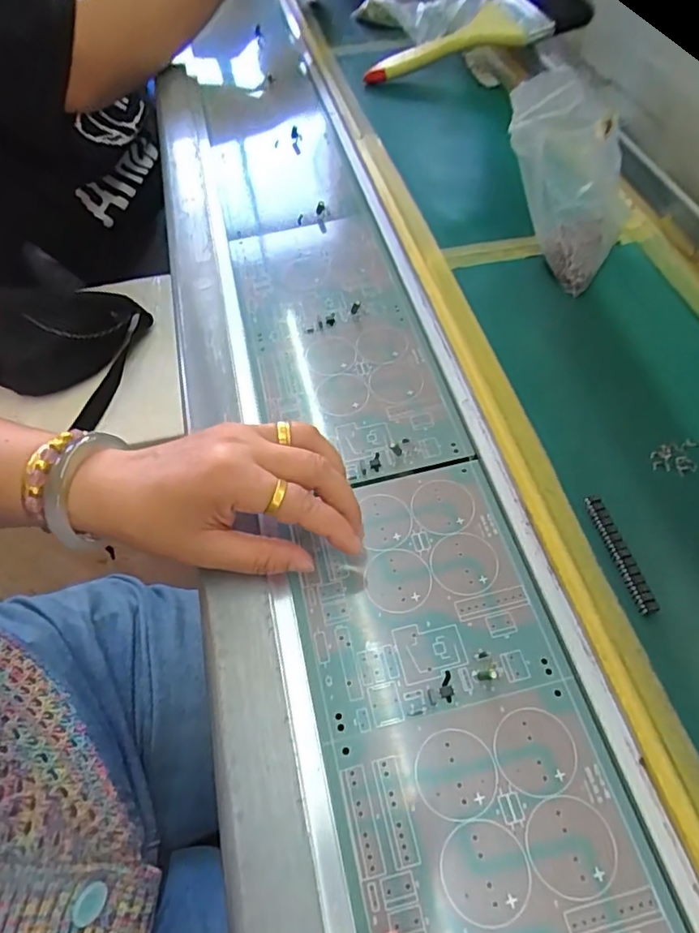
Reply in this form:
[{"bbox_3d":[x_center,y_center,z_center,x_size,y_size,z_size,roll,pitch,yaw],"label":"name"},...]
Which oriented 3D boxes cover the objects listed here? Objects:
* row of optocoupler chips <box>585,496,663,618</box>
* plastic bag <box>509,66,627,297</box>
[{"bbox_3d":[0.136,0.043,0.281,0.008,0.010,0.062,-13,57,-4],"label":"row of optocoupler chips"},{"bbox_3d":[0.152,-0.201,0.390,0.092,0.102,0.108,20,61,17],"label":"plastic bag"}]

